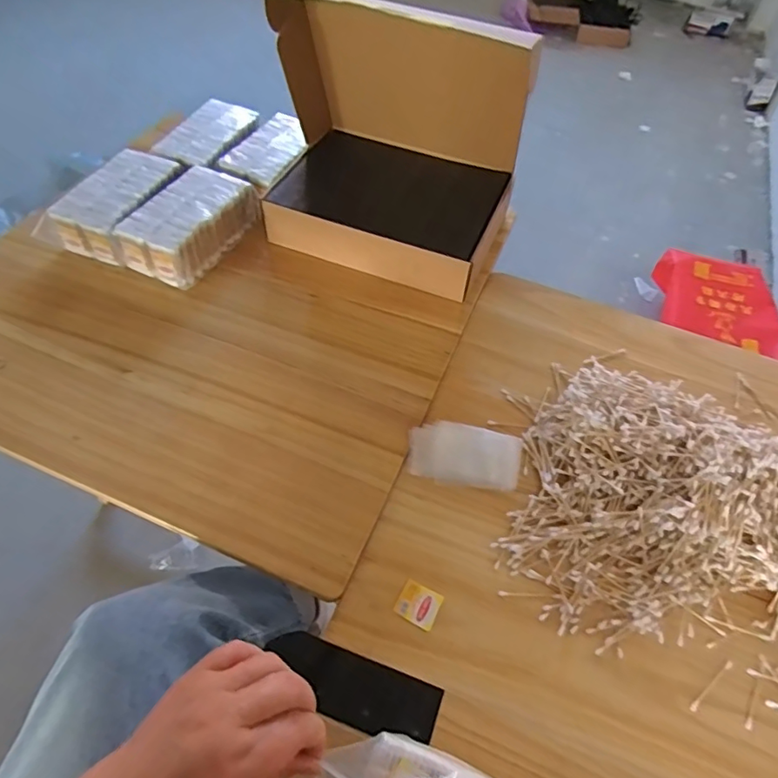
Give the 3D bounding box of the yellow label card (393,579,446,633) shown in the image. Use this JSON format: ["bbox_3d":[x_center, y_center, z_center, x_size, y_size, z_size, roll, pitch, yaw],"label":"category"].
[{"bbox_3d":[0.033,0.231,0.567,0.044,0.007,0.042,26,51,14],"label":"yellow label card"}]

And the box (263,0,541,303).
[{"bbox_3d":[0.002,-0.376,0.794,0.362,0.338,0.255,20,55,11],"label":"box"}]

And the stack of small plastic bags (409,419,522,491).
[{"bbox_3d":[0.097,0.083,0.665,0.139,0.012,0.083,7,55,3],"label":"stack of small plastic bags"}]

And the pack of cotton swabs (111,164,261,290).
[{"bbox_3d":[-0.325,-0.270,0.857,0.127,0.076,0.216,24,56,13],"label":"pack of cotton swabs"}]

